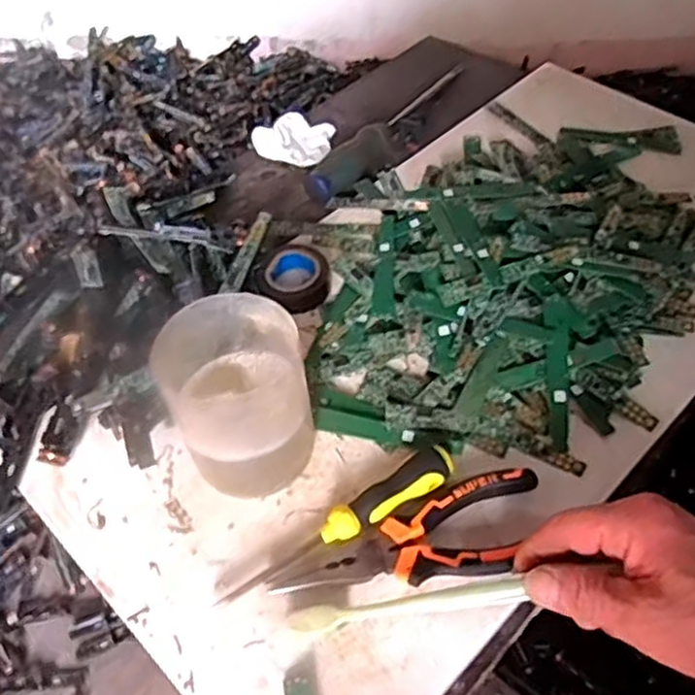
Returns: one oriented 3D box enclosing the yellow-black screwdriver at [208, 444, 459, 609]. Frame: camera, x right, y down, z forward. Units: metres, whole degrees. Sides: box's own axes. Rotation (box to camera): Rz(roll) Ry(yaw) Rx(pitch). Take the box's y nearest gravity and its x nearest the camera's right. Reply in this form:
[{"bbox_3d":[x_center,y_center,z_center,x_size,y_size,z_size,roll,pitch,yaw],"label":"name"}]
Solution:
[{"bbox_3d":[-0.002,0.100,0.414,0.149,0.018,0.021,-28,54,-19],"label":"yellow-black screwdriver"}]

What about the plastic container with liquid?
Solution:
[{"bbox_3d":[-0.062,0.029,0.418,0.078,0.105,0.083,-2,50,2],"label":"plastic container with liquid"}]

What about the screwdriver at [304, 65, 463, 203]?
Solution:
[{"bbox_3d":[0.044,-0.198,0.657,0.027,0.029,0.240,29,57,25],"label":"screwdriver"}]

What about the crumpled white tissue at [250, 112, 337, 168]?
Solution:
[{"bbox_3d":[-0.050,-0.189,0.661,0.065,0.022,0.056,13,52,14],"label":"crumpled white tissue"}]

